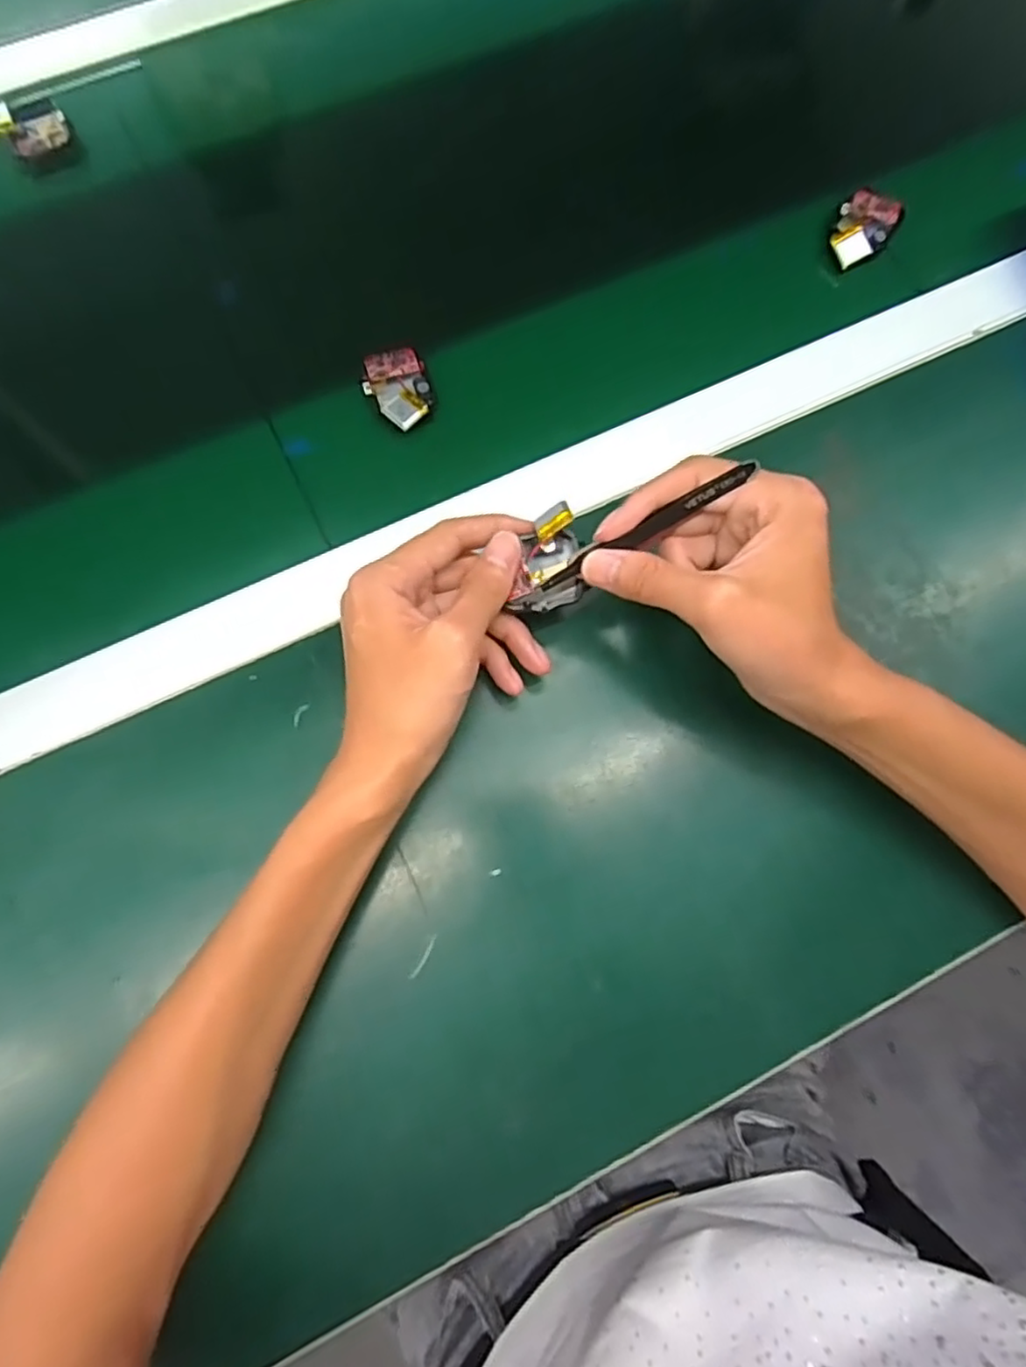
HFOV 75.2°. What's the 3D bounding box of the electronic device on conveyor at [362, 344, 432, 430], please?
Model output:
[{"bbox_3d":[-0.066,-0.173,0.392,0.037,0.010,0.052,-22,79,-6],"label":"electronic device on conveyor"}]

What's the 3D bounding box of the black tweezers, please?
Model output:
[{"bbox_3d":[0.058,-0.068,0.298,0.106,0.010,0.008,-26,78,22],"label":"black tweezers"}]

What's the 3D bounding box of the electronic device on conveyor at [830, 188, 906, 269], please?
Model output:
[{"bbox_3d":[0.226,-0.294,0.432,0.035,0.012,0.057,35,79,6],"label":"electronic device on conveyor"}]

